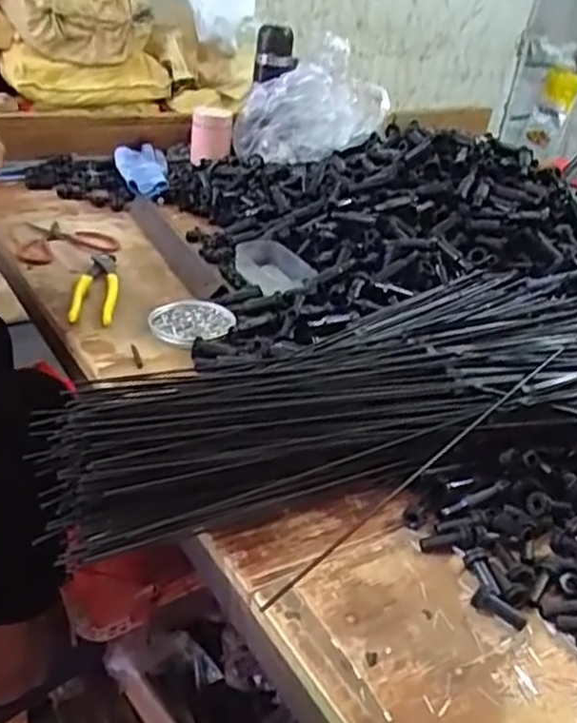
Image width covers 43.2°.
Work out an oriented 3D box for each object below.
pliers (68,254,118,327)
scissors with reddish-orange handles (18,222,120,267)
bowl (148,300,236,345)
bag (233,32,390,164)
[{"bbox_3d":[-0.222,-0.090,0.846,0.046,0.016,0.160,2,31,-9],"label":"pliers"},{"bbox_3d":[-0.287,-0.161,0.960,0.121,0.017,0.143,-1,32,-15],"label":"scissors with reddish-orange handles"},{"bbox_3d":[-0.105,-0.042,0.795,0.091,0.019,0.074,4,31,-7],"label":"bowl"},{"bbox_3d":[0.039,-0.421,1.200,0.223,0.177,0.131,-3,33,-18],"label":"bag"}]

